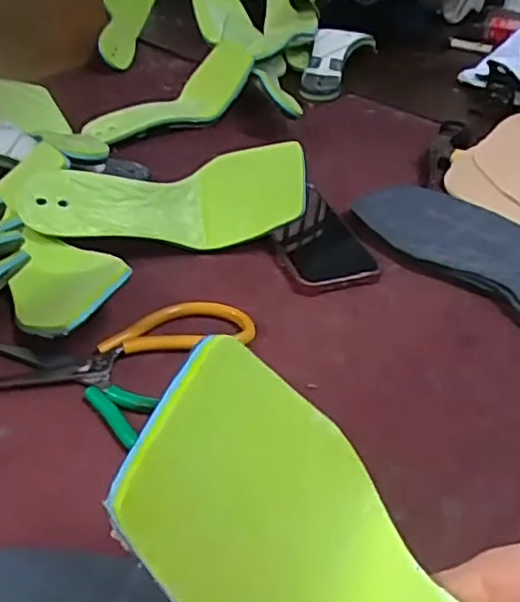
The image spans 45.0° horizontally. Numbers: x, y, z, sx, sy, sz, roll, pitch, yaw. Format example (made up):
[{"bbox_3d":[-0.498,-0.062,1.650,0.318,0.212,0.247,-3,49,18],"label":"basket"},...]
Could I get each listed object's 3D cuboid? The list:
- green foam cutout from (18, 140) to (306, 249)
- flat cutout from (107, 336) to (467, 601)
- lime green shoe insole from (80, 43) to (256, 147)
[{"bbox_3d":[-0.074,-0.085,0.517,0.224,0.076,0.030,-4,-2,-8],"label":"green foam cutout"},{"bbox_3d":[0.055,0.105,0.196,0.226,0.048,0.073,35,47,7],"label":"flat cutout"},{"bbox_3d":[-0.099,-0.229,0.728,0.217,0.046,0.066,-33,51,-16],"label":"lime green shoe insole"}]

